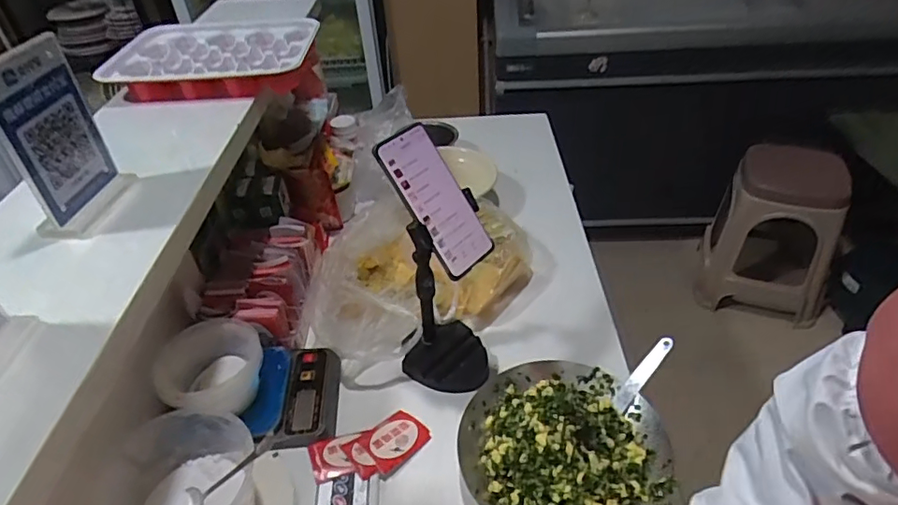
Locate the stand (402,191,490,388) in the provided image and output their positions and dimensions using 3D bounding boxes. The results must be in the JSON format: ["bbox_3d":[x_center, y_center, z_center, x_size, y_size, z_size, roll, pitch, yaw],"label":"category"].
[{"bbox_3d":[0.001,0.058,0.665,0.095,0.253,0.105,26,47,31],"label":"stand"}]

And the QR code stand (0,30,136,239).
[{"bbox_3d":[-0.360,-0.102,0.511,0.032,0.166,0.098,3,40,8],"label":"QR code stand"}]

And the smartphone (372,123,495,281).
[{"bbox_3d":[-0.013,-0.055,0.583,0.072,0.159,0.014,-37,12,-32],"label":"smartphone"}]

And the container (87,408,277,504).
[{"bbox_3d":[-0.249,0.231,0.535,0.108,0.112,0.136,-5,39,-2],"label":"container"}]

